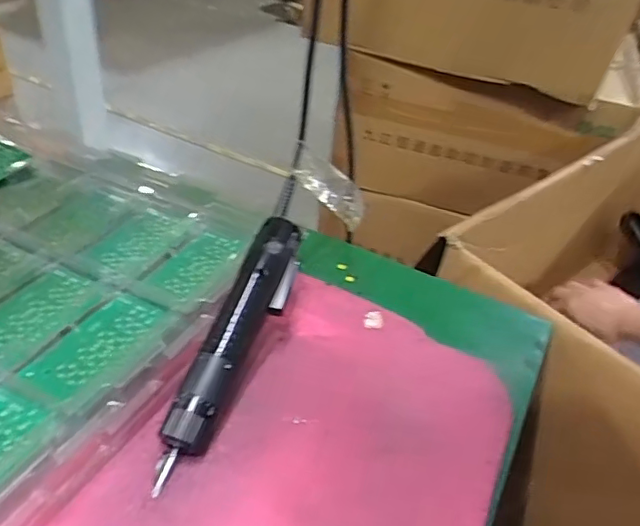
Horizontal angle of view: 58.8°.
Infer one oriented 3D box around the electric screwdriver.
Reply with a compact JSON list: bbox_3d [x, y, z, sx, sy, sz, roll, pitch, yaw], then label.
[{"bbox_3d":[-0.062,0.056,0.422,0.035,0.030,0.213,16,58,13],"label":"electric screwdriver"}]

